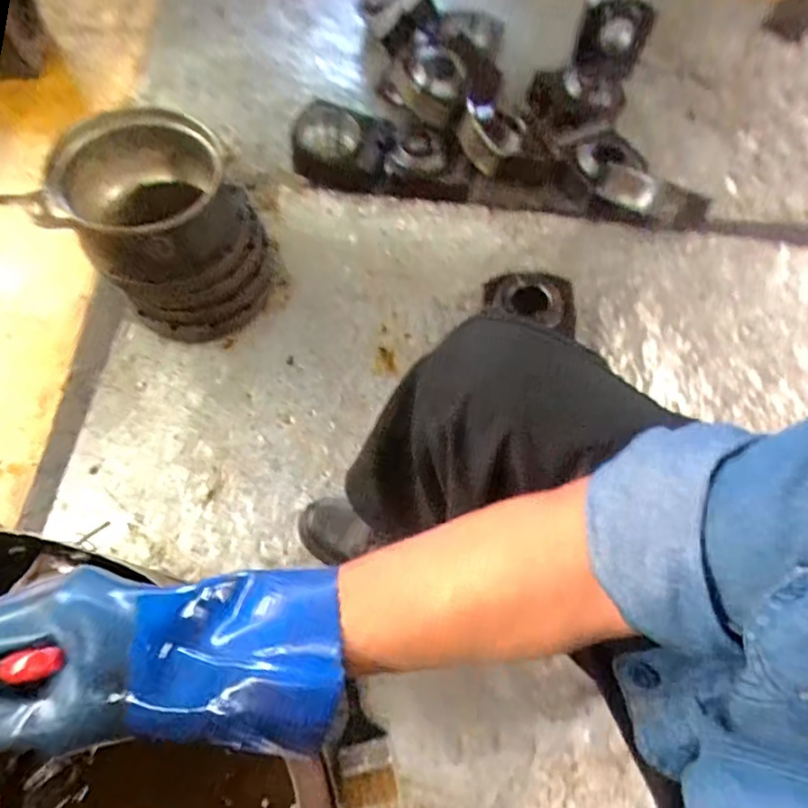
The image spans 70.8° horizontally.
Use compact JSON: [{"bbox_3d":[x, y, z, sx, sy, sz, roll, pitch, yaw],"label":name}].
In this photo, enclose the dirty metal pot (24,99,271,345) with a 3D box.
[{"bbox_3d":[-0.386,-0.285,0.942,0.278,0.282,0.244,-3,65,-2],"label":"dirty metal pot"}]

